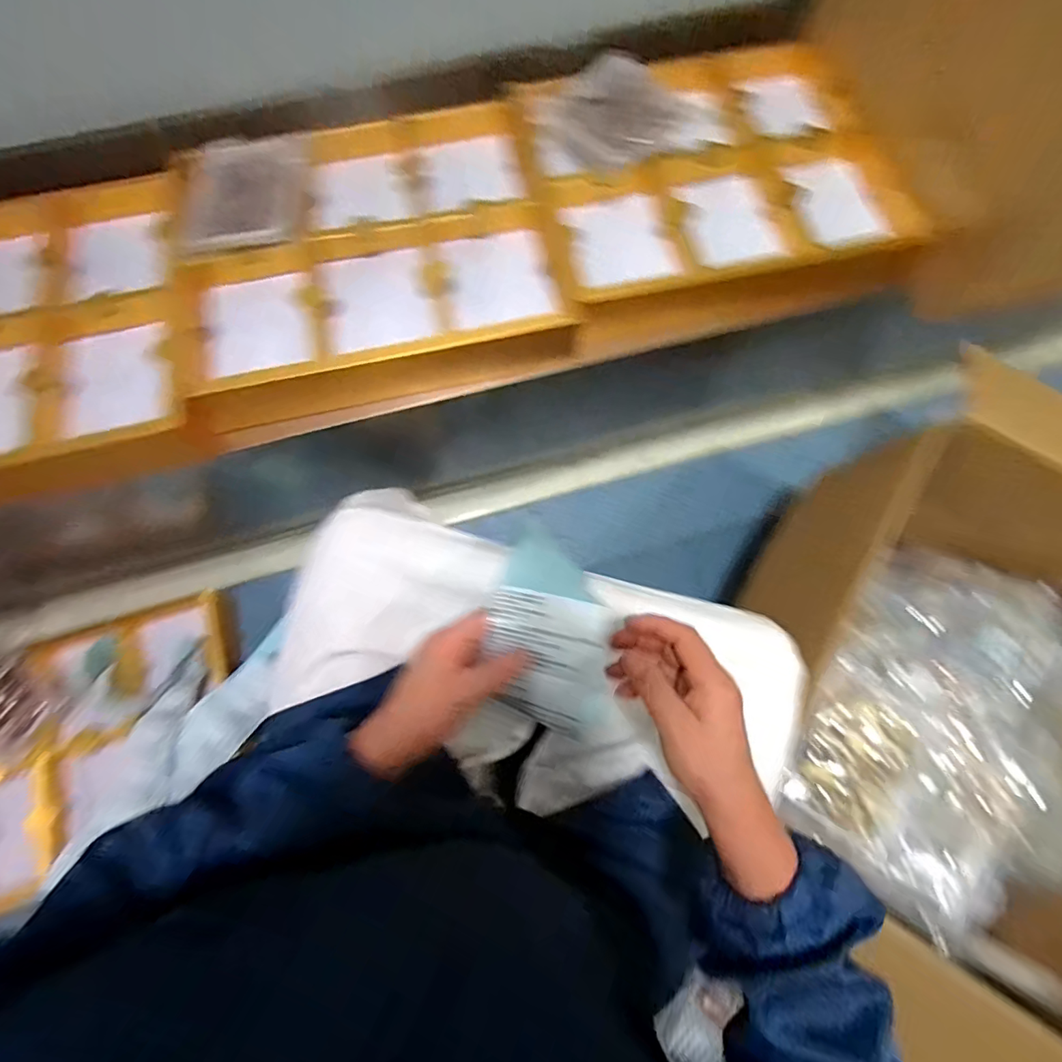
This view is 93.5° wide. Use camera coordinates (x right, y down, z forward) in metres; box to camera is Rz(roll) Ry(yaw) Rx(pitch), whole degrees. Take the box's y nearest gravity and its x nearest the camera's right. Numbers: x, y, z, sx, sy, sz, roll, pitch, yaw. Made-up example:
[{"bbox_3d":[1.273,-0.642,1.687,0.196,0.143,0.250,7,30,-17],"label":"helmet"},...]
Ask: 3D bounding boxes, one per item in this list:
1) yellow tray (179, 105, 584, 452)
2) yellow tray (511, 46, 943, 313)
[{"bbox_3d":[-0.211,-0.361,0.656,0.469,0.132,0.381,-15,74,-4],"label":"yellow tray"},{"bbox_3d":[0.240,-0.479,0.691,0.462,0.090,0.378,-10,74,-3],"label":"yellow tray"}]

